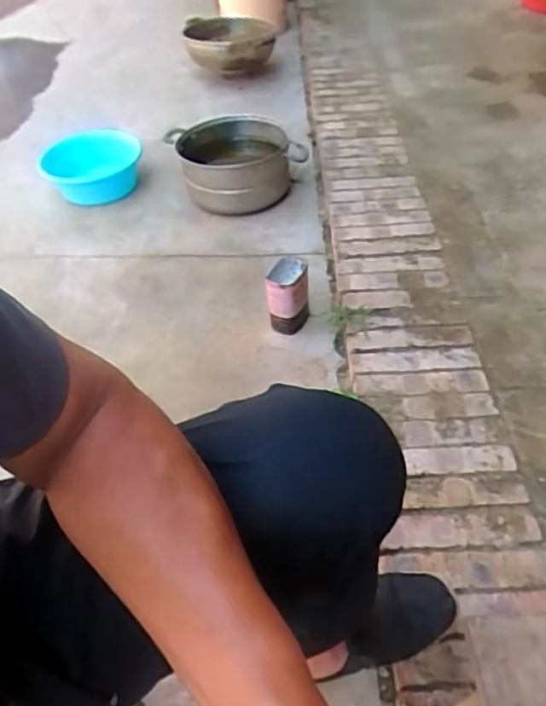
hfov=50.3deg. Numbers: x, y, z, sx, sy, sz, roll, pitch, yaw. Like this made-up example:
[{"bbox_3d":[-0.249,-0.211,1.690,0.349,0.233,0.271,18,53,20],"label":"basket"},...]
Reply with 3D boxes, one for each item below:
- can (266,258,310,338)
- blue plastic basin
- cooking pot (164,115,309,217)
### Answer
[{"bbox_3d":[0.031,-0.113,1.148,0.078,0.119,0.092,-1,46,5],"label":"can"},{"bbox_3d":[-0.509,-0.520,1.608,0.246,0.105,0.267,-37,53,-27],"label":"blue plastic basin"},{"bbox_3d":[-0.097,-0.484,1.493,0.345,0.130,0.262,13,49,17],"label":"cooking pot"}]

